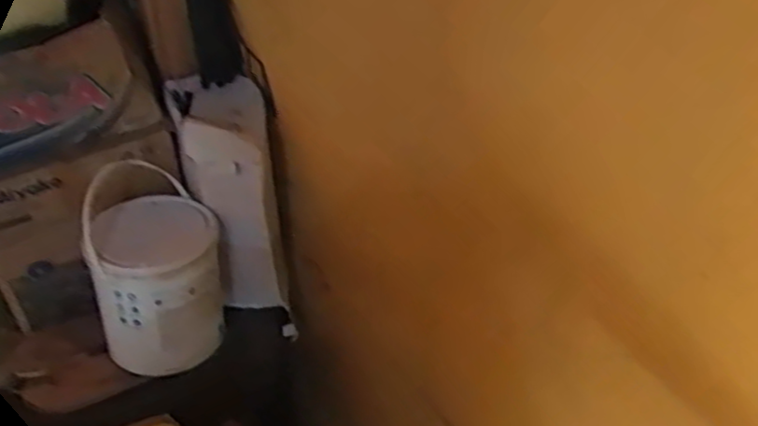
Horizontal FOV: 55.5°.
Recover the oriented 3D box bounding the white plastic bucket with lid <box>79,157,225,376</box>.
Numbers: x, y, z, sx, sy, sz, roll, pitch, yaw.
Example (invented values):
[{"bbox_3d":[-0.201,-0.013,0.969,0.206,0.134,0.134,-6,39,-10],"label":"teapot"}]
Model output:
[{"bbox_3d":[-0.314,0.081,1.032,0.174,0.244,0.179,-1,35,1],"label":"white plastic bucket with lid"}]

